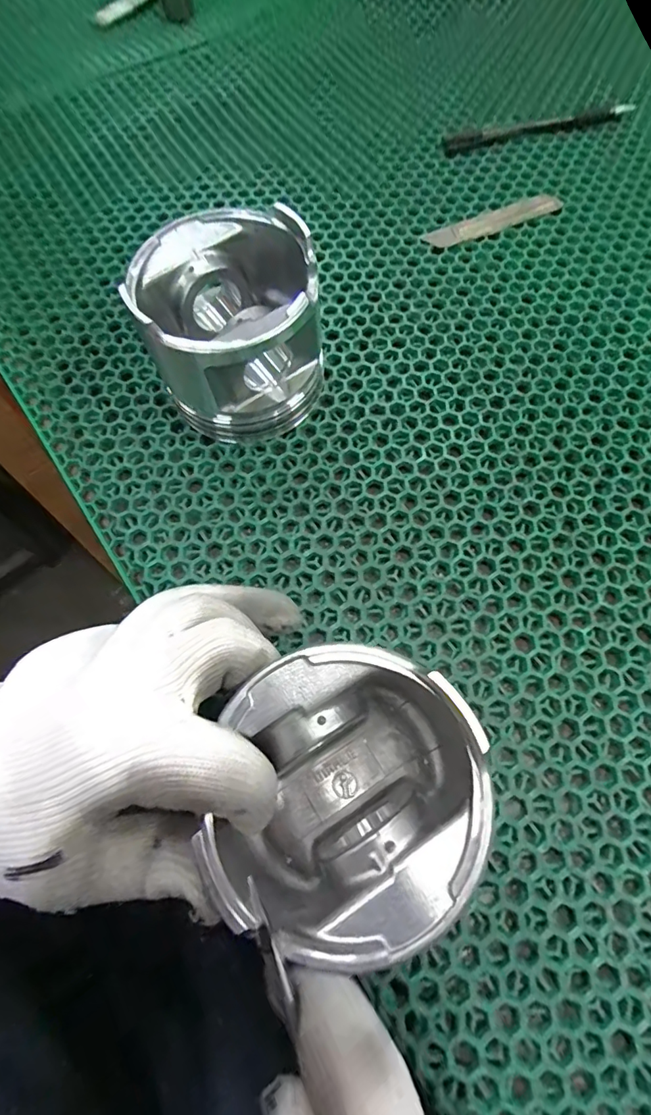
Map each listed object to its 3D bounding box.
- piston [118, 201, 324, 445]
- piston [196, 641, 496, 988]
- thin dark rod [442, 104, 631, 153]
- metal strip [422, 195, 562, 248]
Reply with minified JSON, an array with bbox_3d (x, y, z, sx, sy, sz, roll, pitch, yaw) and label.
[{"bbox_3d":[-0.049,-0.122,0.263,0.088,0.083,0.090,-1,70,2],"label":"piston"},{"bbox_3d":[0.012,0.085,0.183,0.090,0.062,0.090,-1,70,2],"label":"piston"},{"bbox_3d":[0.167,-0.336,0.377,0.151,0.007,0.015,-15,70,-3],"label":"thin dark rod"},{"bbox_3d":[0.120,-0.241,0.346,0.104,0.004,0.020,-21,70,-6],"label":"metal strip"}]

